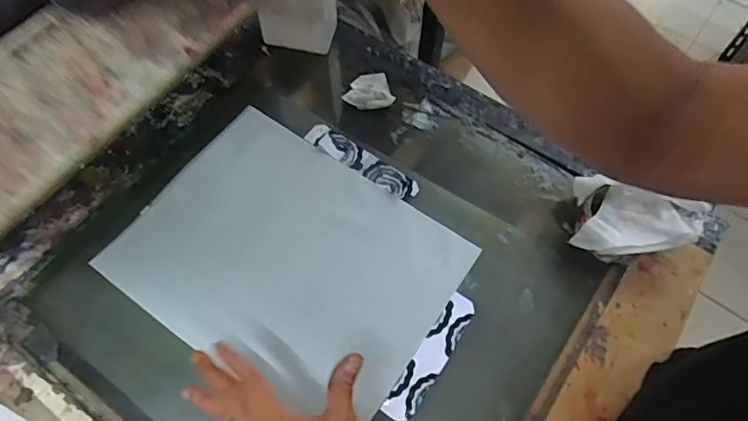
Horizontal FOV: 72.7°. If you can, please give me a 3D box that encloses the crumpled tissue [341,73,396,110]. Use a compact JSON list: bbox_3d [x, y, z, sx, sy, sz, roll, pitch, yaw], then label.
[{"bbox_3d":[-0.003,-0.161,0.674,0.063,0.017,0.063,12,64,5],"label":"crumpled tissue"}]

